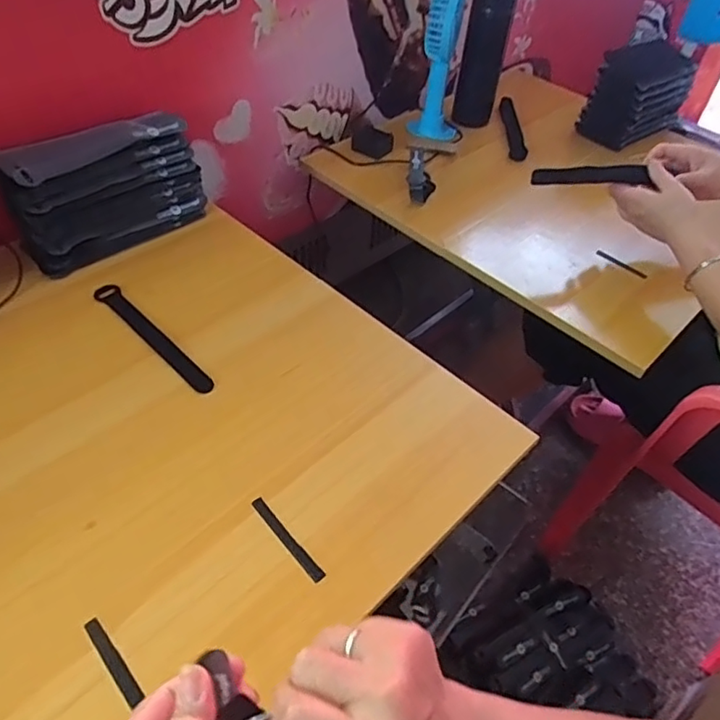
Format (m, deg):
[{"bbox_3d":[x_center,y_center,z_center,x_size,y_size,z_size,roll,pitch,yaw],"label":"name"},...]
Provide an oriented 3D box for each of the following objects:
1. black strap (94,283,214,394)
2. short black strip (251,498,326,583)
[{"bbox_3d":[-0.212,-0.025,0.577,0.023,0.005,0.193,-34,59,-30],"label":"black strap"},{"bbox_3d":[-0.057,0.139,0.444,0.010,0.004,0.083,-32,58,-29],"label":"short black strip"}]

